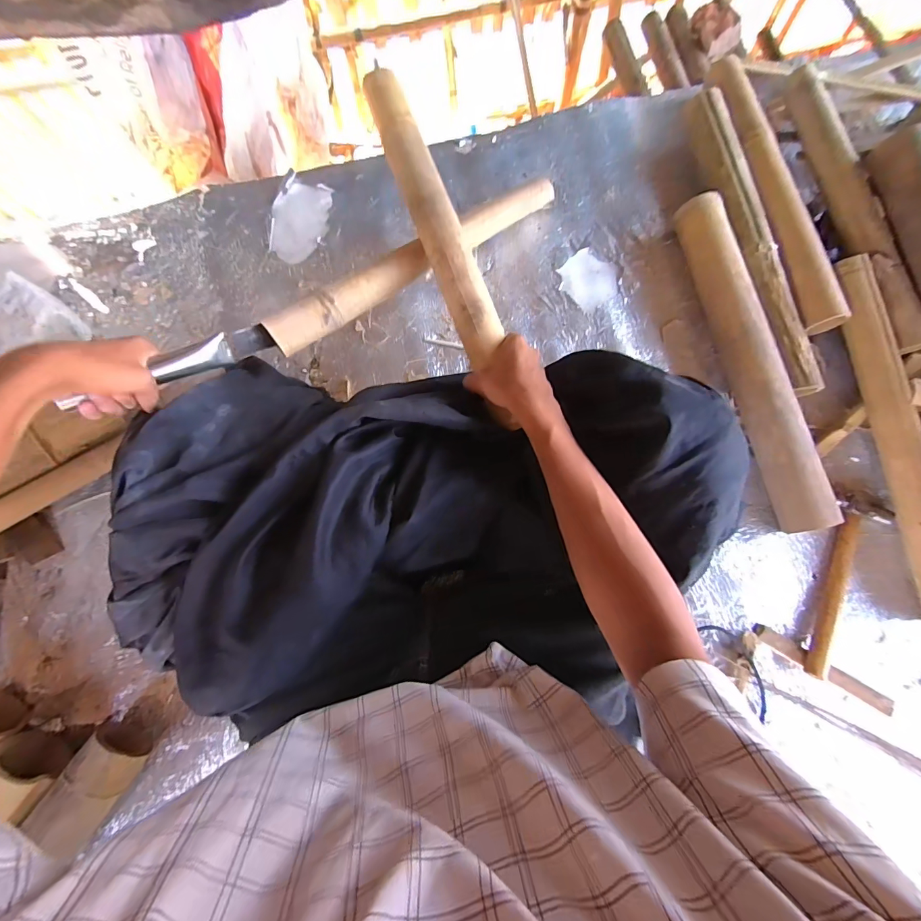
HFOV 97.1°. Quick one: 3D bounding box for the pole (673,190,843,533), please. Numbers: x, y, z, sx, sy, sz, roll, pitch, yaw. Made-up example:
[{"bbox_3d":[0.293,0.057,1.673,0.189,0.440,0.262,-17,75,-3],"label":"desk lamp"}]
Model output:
[{"bbox_3d":[0.432,-0.156,0.606,0.053,0.065,0.512,-11,80,-3],"label":"pole"}]

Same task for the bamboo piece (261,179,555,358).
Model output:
[{"bbox_3d":[-0.045,-0.303,0.595,0.507,0.041,0.049,-39,82,-20],"label":"bamboo piece"}]

